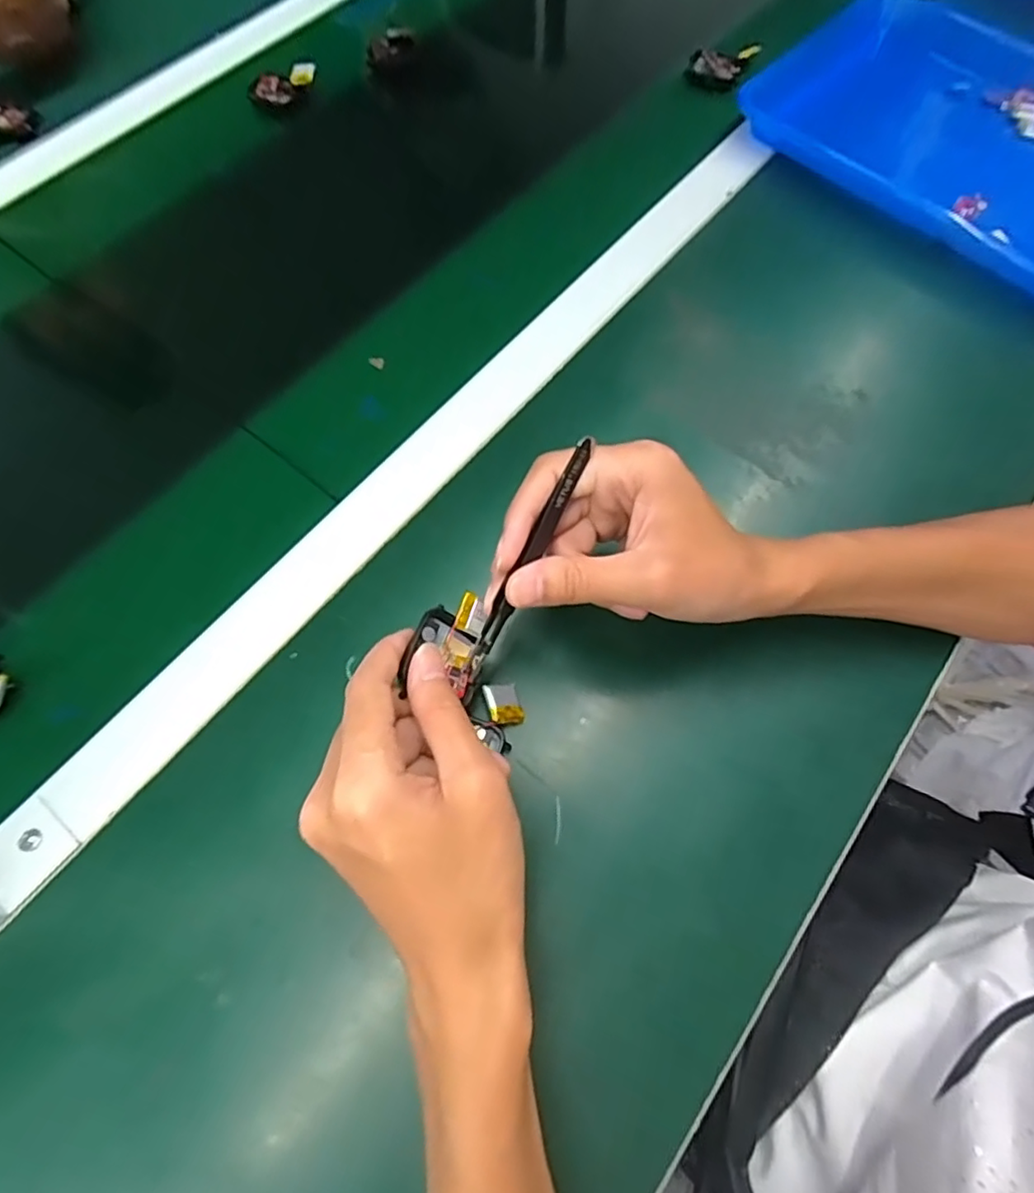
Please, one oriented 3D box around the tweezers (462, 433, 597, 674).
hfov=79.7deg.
[{"bbox_3d":[0.005,-0.016,0.280,0.008,0.014,0.117,29,102,8],"label":"tweezers"}]

